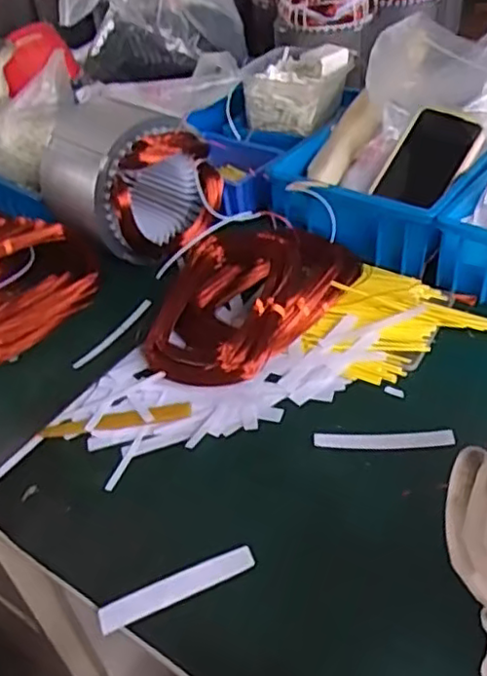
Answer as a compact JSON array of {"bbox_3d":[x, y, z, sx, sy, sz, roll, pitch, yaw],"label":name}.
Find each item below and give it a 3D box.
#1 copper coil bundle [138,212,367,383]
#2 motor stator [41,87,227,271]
[{"bbox_3d":[0.001,-0.044,0.631,0.137,0.055,0.222,28,52,34],"label":"copper coil bundle"},{"bbox_3d":[-0.128,-0.180,0.699,0.160,0.149,0.150,-35,47,-29],"label":"motor stator"}]

